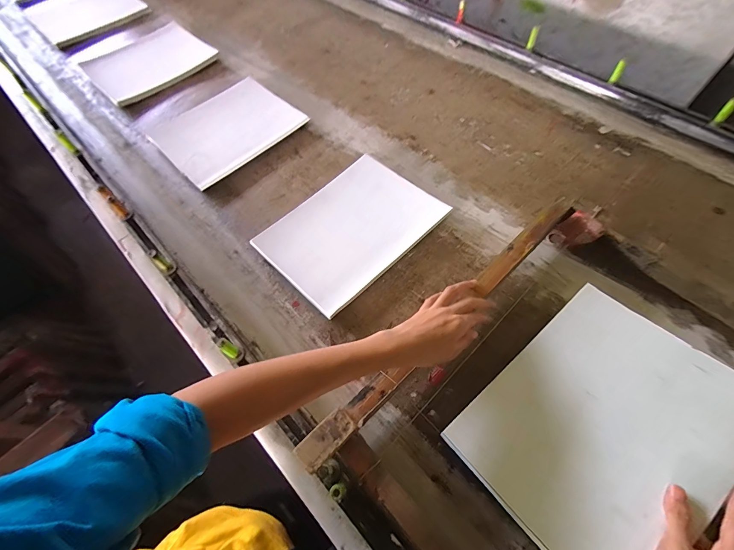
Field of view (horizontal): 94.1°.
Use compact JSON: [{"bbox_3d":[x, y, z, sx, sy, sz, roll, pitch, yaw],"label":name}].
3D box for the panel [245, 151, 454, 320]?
[{"bbox_3d":[-0.028,-0.078,0.570,0.261,0.025,0.197,-42,66,-18],"label":"panel"}]

